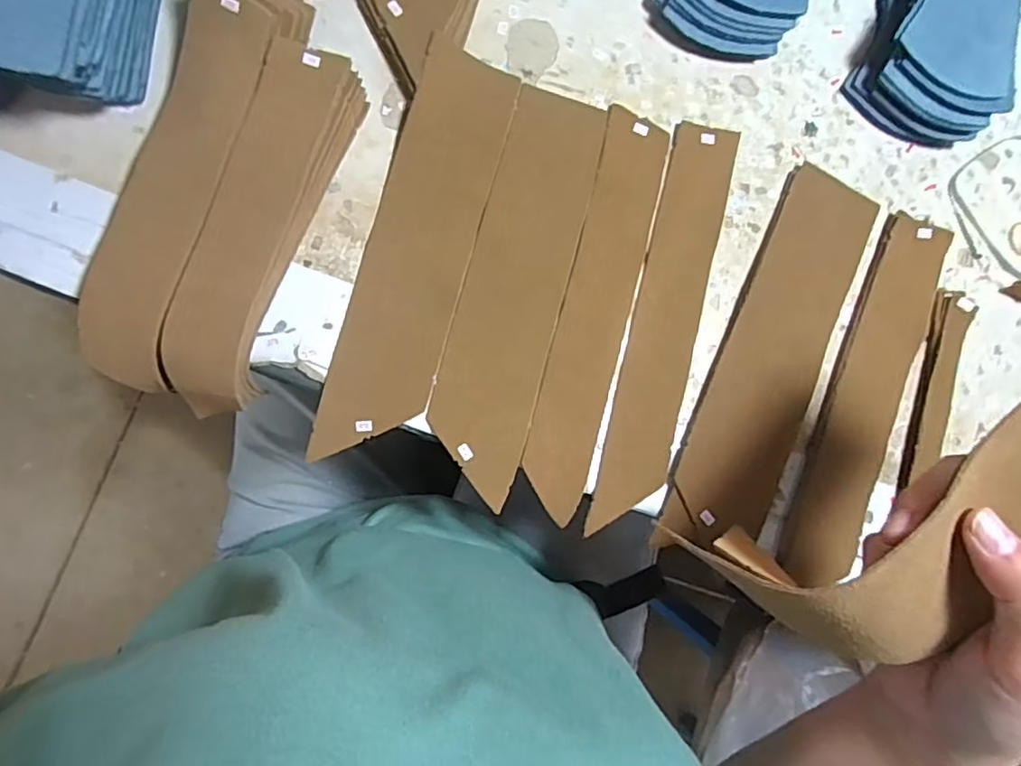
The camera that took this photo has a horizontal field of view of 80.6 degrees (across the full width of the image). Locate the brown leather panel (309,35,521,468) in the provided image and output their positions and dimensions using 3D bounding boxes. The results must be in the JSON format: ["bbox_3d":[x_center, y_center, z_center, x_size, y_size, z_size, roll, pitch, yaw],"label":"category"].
[{"bbox_3d":[-0.050,-0.071,0.325,0.056,0.007,0.223,16,85,-7],"label":"brown leather panel"}]

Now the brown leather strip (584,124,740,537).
[{"bbox_3d":[0.090,-0.034,0.342,0.044,0.005,0.233,14,85,-5],"label":"brown leather strip"}]

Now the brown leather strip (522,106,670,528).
[{"bbox_3d":[0.048,-0.041,0.339,0.039,0.007,0.227,15,84,-8],"label":"brown leather strip"}]

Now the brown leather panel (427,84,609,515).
[{"bbox_3d":[0.002,-0.053,0.334,0.055,0.009,0.224,16,83,-5],"label":"brown leather panel"}]

